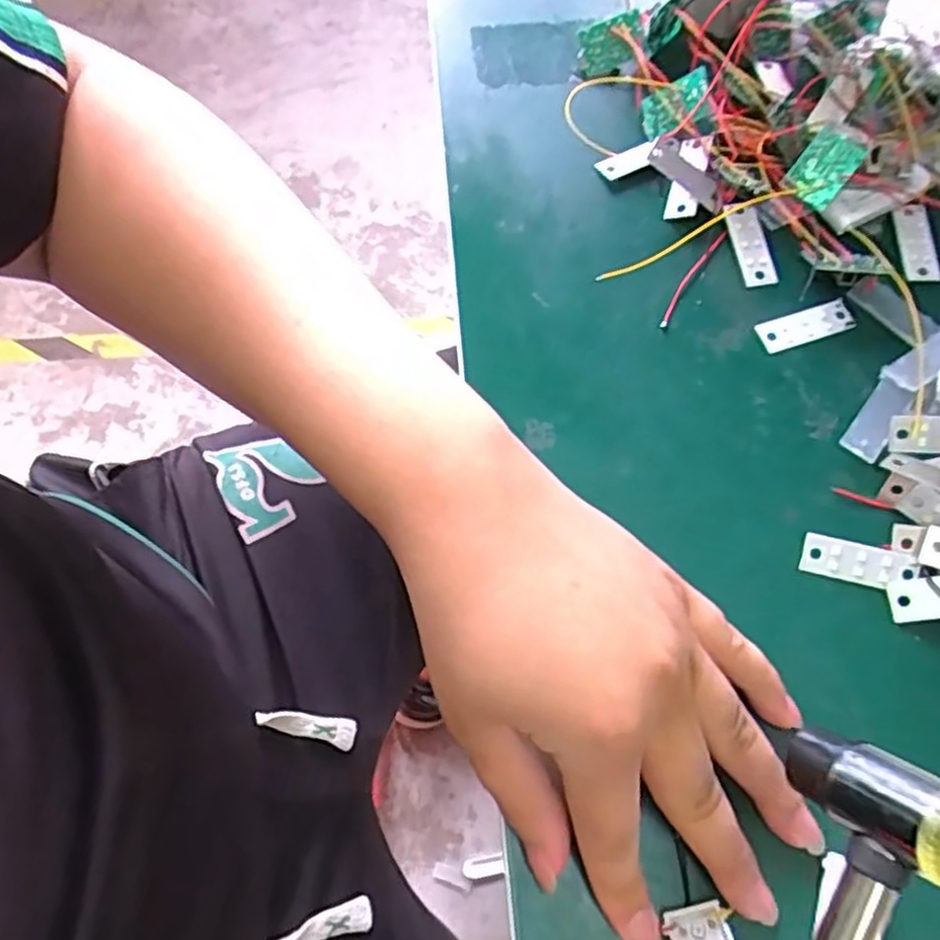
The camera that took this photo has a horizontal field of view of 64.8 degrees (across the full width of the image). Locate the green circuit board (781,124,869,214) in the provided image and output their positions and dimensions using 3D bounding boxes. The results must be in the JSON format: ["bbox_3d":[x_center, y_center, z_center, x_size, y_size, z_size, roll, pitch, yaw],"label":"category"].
[{"bbox_3d":[0.180,-0.154,0.373,0.026,0.008,0.050,35,73,13],"label":"green circuit board"}]

